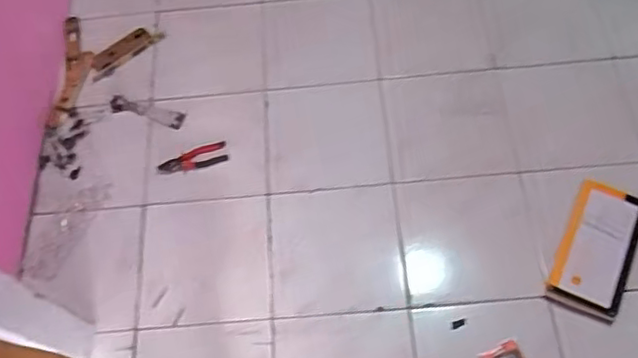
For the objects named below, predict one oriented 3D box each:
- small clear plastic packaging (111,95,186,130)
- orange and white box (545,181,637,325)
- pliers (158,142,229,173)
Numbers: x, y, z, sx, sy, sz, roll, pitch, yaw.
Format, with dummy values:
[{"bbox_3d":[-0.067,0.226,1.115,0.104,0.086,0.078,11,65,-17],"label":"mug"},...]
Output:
[{"bbox_3d":[-0.452,-0.176,1.629,0.198,0.024,0.047,13,66,10],"label":"small clear plastic packaging"},{"bbox_3d":[0.626,0.151,1.380,0.156,0.033,0.320,25,69,15],"label":"orange and white box"},{"bbox_3d":[-0.315,-0.049,1.559,0.170,0.018,0.054,-16,64,-4],"label":"pliers"}]

